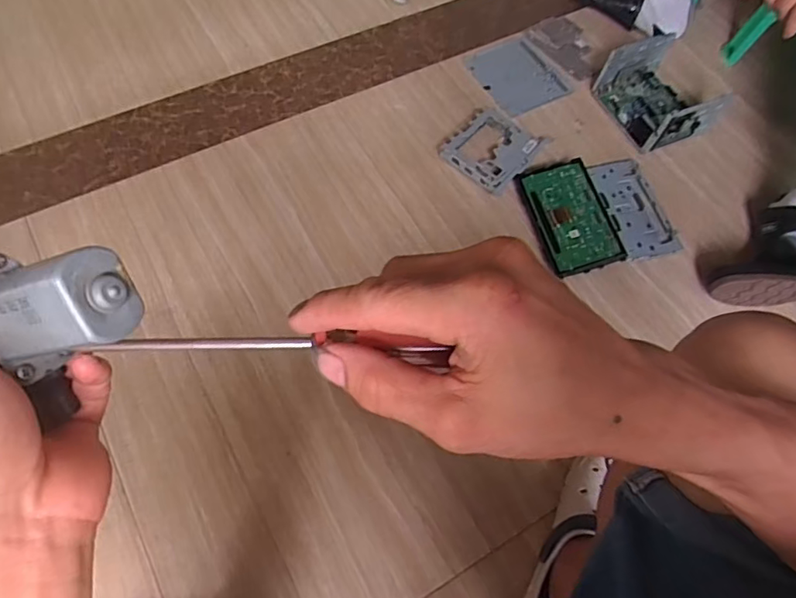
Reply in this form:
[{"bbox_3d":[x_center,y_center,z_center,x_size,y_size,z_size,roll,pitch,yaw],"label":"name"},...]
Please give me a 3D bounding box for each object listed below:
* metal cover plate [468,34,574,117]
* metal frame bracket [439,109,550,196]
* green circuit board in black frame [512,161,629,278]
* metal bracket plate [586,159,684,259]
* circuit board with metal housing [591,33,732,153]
[{"bbox_3d":[0.232,-0.428,1.042,0.141,0.013,0.161,-25,68,-12],"label":"metal cover plate"},{"bbox_3d":[0.164,-0.261,0.956,0.138,0.026,0.148,37,70,14],"label":"metal frame bracket"},{"bbox_3d":[0.287,-0.139,0.894,0.123,0.026,0.197,-14,66,-8],"label":"green circuit board in black frame"},{"bbox_3d":[0.389,-0.156,0.909,0.091,0.011,0.192,-14,66,-8],"label":"metal bracket plate"},{"bbox_3d":[0.445,-0.361,0.961,0.119,0.101,0.199,-22,69,-14],"label":"circuit board with metal housing"}]

